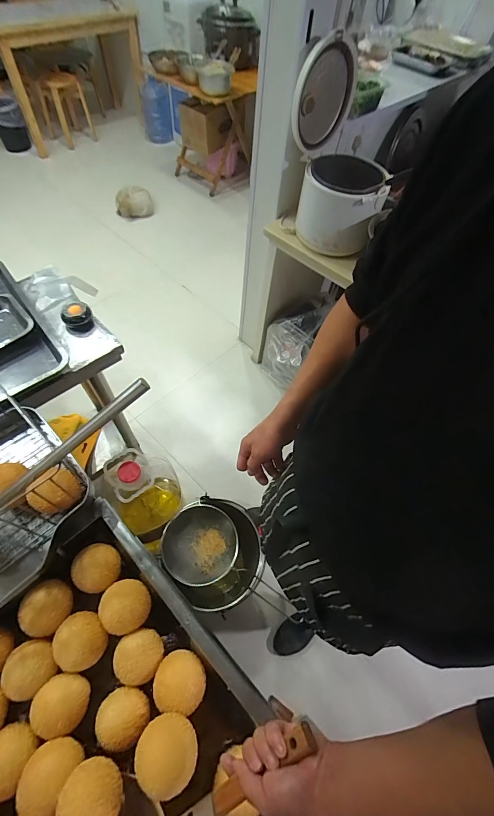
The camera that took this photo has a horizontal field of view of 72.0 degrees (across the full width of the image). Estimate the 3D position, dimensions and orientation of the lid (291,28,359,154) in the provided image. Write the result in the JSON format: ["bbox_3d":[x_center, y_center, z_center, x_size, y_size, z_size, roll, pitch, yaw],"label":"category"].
[{"bbox_3d":[0.222,-0.895,0.973,0.033,0.259,0.271,41,37,24],"label":"lid"}]

